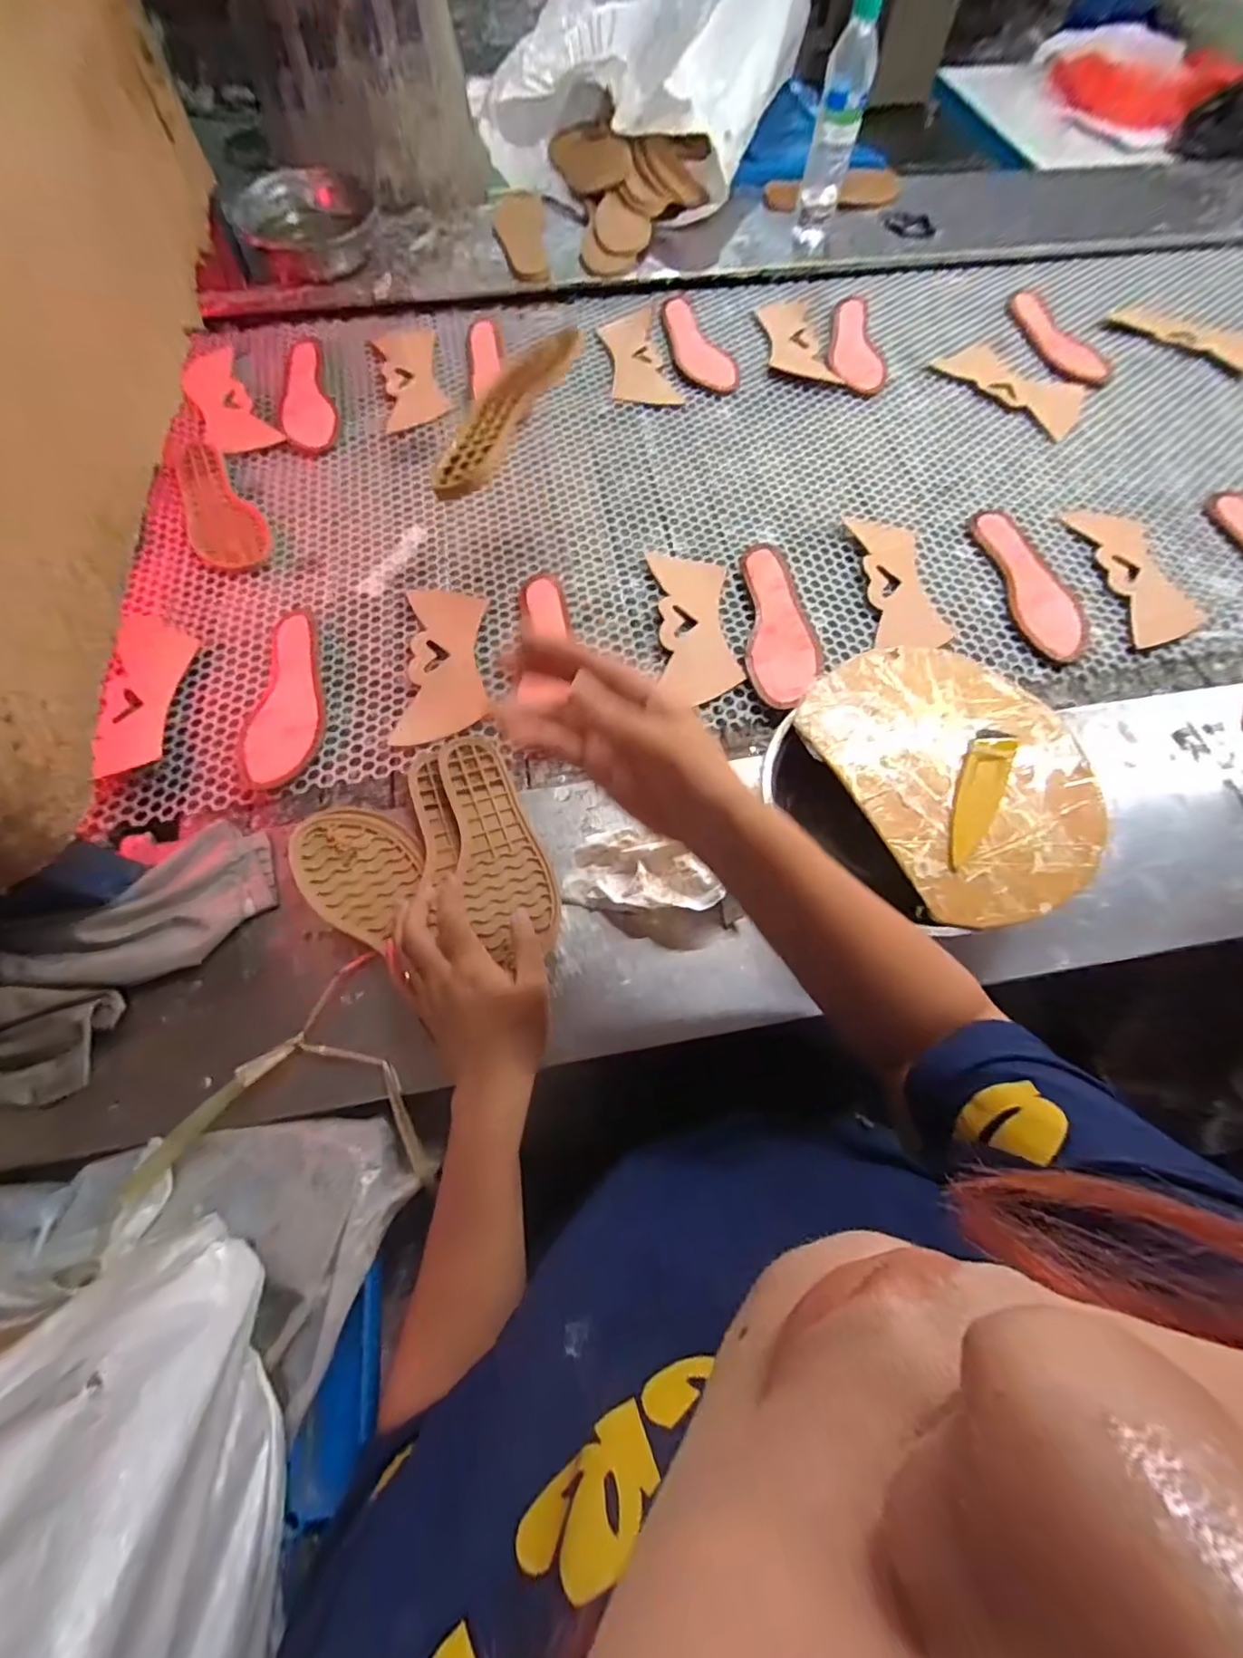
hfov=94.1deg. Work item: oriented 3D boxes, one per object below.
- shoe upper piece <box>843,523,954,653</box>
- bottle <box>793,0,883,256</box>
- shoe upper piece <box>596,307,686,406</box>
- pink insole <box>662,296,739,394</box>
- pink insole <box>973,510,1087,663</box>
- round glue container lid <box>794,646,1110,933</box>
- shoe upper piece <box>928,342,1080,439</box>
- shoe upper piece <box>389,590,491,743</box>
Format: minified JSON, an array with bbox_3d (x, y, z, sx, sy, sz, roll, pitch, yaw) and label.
[{"bbox_3d":[0.315,-0.284,0.660,0.080,0.011,0.192,-1,69,-6],"label":"shoe upper piece"},{"bbox_3d":[0.299,-0.969,0.815,0.066,0.228,0.067,9,67,3],"label":"bottle"},{"bbox_3d":[0.021,-0.662,0.812,0.085,0.010,0.200,-11,68,-5],"label":"shoe upper piece"},{"bbox_3d":[0.102,-0.689,0.821,0.071,0.009,0.211,-20,69,-9],"label":"pink insole"},{"bbox_3d":[0.471,-0.282,0.659,0.083,0.012,0.223,-4,67,-3],"label":"pink insole"},{"bbox_3d":[0.272,-0.052,0.460,0.190,0.014,0.237,-26,69,-9],"label":"round glue container lid"},{"bbox_3d":[0.546,-0.613,0.800,0.106,0.009,0.200,-35,72,-14],"label":"shoe upper piece"},{"bbox_3d":[-0.184,-0.176,0.609,0.086,0.005,0.199,-3,66,-3],"label":"shoe upper piece"}]

